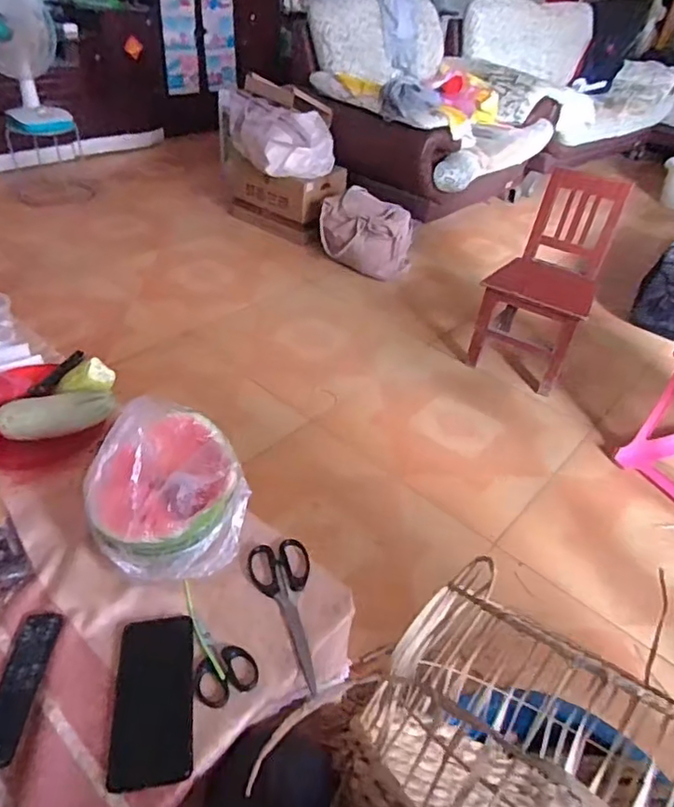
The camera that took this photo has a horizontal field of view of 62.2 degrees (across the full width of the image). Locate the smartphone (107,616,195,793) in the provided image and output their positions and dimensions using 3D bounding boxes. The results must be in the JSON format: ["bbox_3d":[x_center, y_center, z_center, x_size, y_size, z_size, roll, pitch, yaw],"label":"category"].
[{"bbox_3d":[-0.186,0.295,0.572,0.075,0.013,0.163,-4,41,-11],"label":"smartphone"}]

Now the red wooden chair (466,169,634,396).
[{"bbox_3d":[0.667,-0.398,1.805,0.314,0.552,0.418,21,42,17],"label":"red wooden chair"}]

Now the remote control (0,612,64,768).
[{"bbox_3d":[-0.319,0.281,0.566,0.042,0.013,0.149,1,40,-6],"label":"remote control"}]

